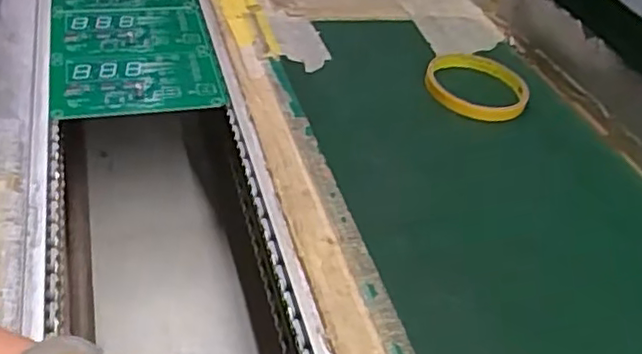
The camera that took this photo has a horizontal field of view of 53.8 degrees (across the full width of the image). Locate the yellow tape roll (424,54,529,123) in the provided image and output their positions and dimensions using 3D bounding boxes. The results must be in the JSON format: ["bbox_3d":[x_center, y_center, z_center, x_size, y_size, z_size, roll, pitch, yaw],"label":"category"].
[{"bbox_3d":[0.125,-0.076,0.510,0.080,0.010,0.086,4,41,-3],"label":"yellow tape roll"}]

